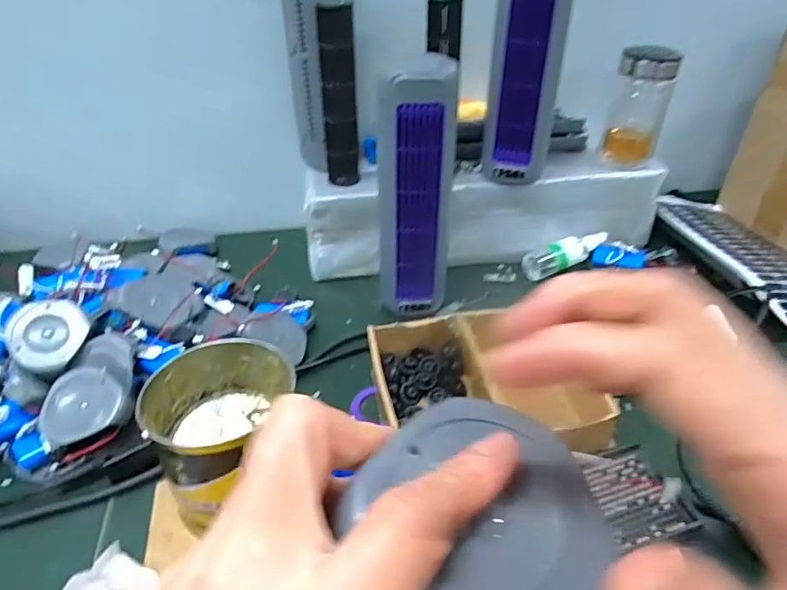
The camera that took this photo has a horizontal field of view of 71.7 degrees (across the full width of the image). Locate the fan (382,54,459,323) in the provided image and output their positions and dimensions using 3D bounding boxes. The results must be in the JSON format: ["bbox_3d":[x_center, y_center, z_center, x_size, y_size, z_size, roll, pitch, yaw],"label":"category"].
[{"bbox_3d":[0.024,-0.112,0.636,0.082,0.296,0.058,4,38,4],"label":"fan"}]

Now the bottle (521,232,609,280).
[{"bbox_3d":[0.245,-0.059,0.780,0.138,0.032,0.036,-18,41,-22],"label":"bottle"}]

